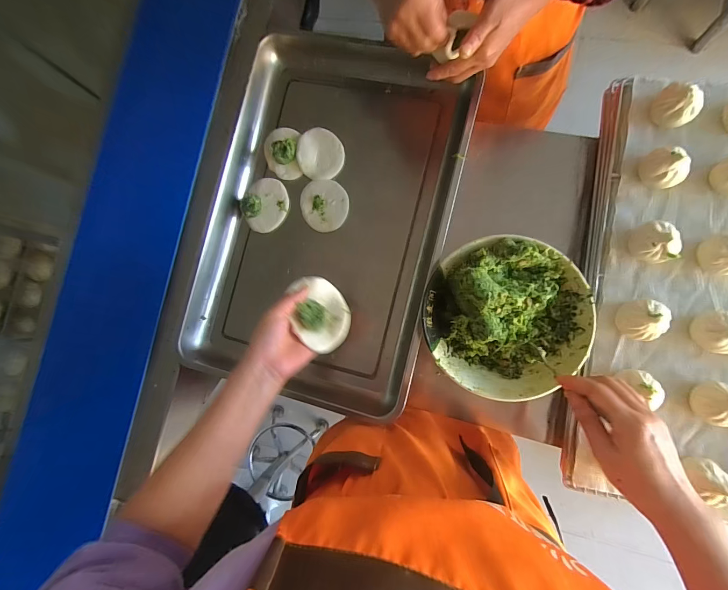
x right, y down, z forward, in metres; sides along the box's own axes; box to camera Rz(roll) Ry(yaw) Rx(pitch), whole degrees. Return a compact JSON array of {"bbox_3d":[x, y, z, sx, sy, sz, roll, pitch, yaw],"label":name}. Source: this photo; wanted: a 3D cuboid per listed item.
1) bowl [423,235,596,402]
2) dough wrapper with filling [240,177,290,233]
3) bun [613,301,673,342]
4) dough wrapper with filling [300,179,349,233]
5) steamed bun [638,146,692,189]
[{"bbox_3d":[0.194,0.029,0.459,0.212,0.078,0.214,-1,85,8],"label":"bowl"},{"bbox_3d":[-0.175,-0.160,0.588,0.078,0.030,0.092,34,90,9],"label":"dough wrapper with filling"},{"bbox_3d":[0.373,0.034,0.445,0.055,0.043,0.052,-1,85,8],"label":"bun"},{"bbox_3d":[-0.068,-0.158,0.582,0.080,0.008,0.090,-27,82,5],"label":"dough wrapper with filling"},{"bbox_3d":[0.410,-0.174,0.458,0.050,0.034,0.059,-37,81,3],"label":"steamed bun"}]

